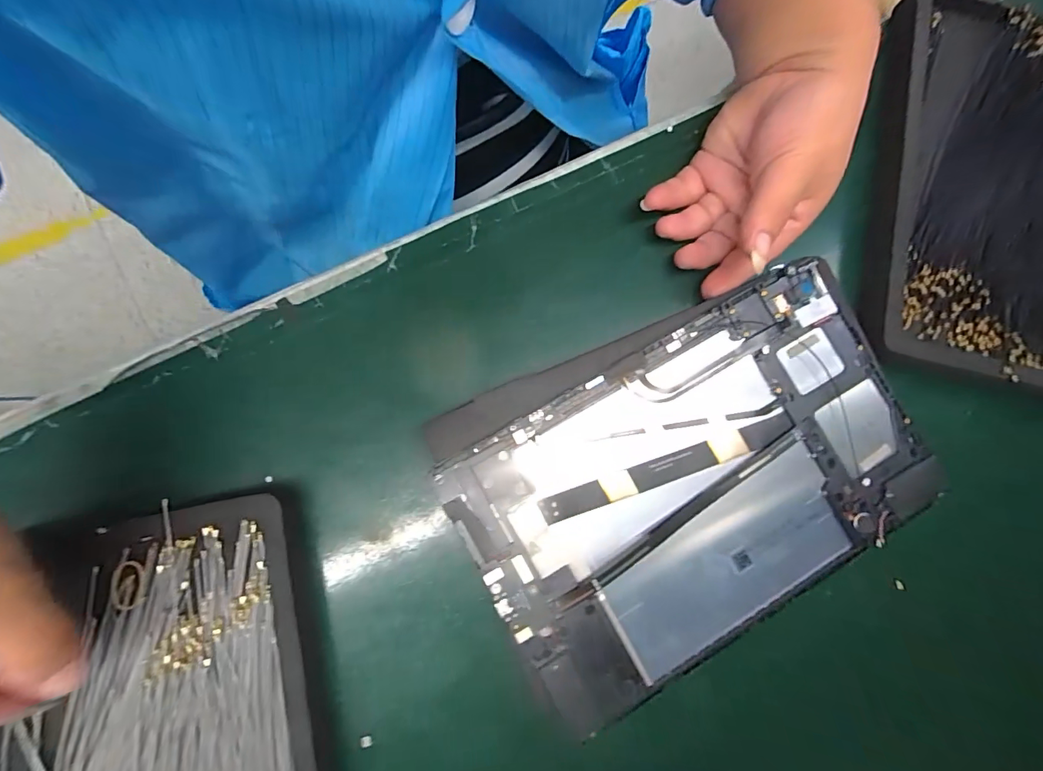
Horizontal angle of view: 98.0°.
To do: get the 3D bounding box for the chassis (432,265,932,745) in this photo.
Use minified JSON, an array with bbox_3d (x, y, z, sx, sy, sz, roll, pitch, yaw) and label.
[{"bbox_3d":[0.095,0.050,0.237,0.239,0.018,0.146,-31,80,-7],"label":"chassis"}]

